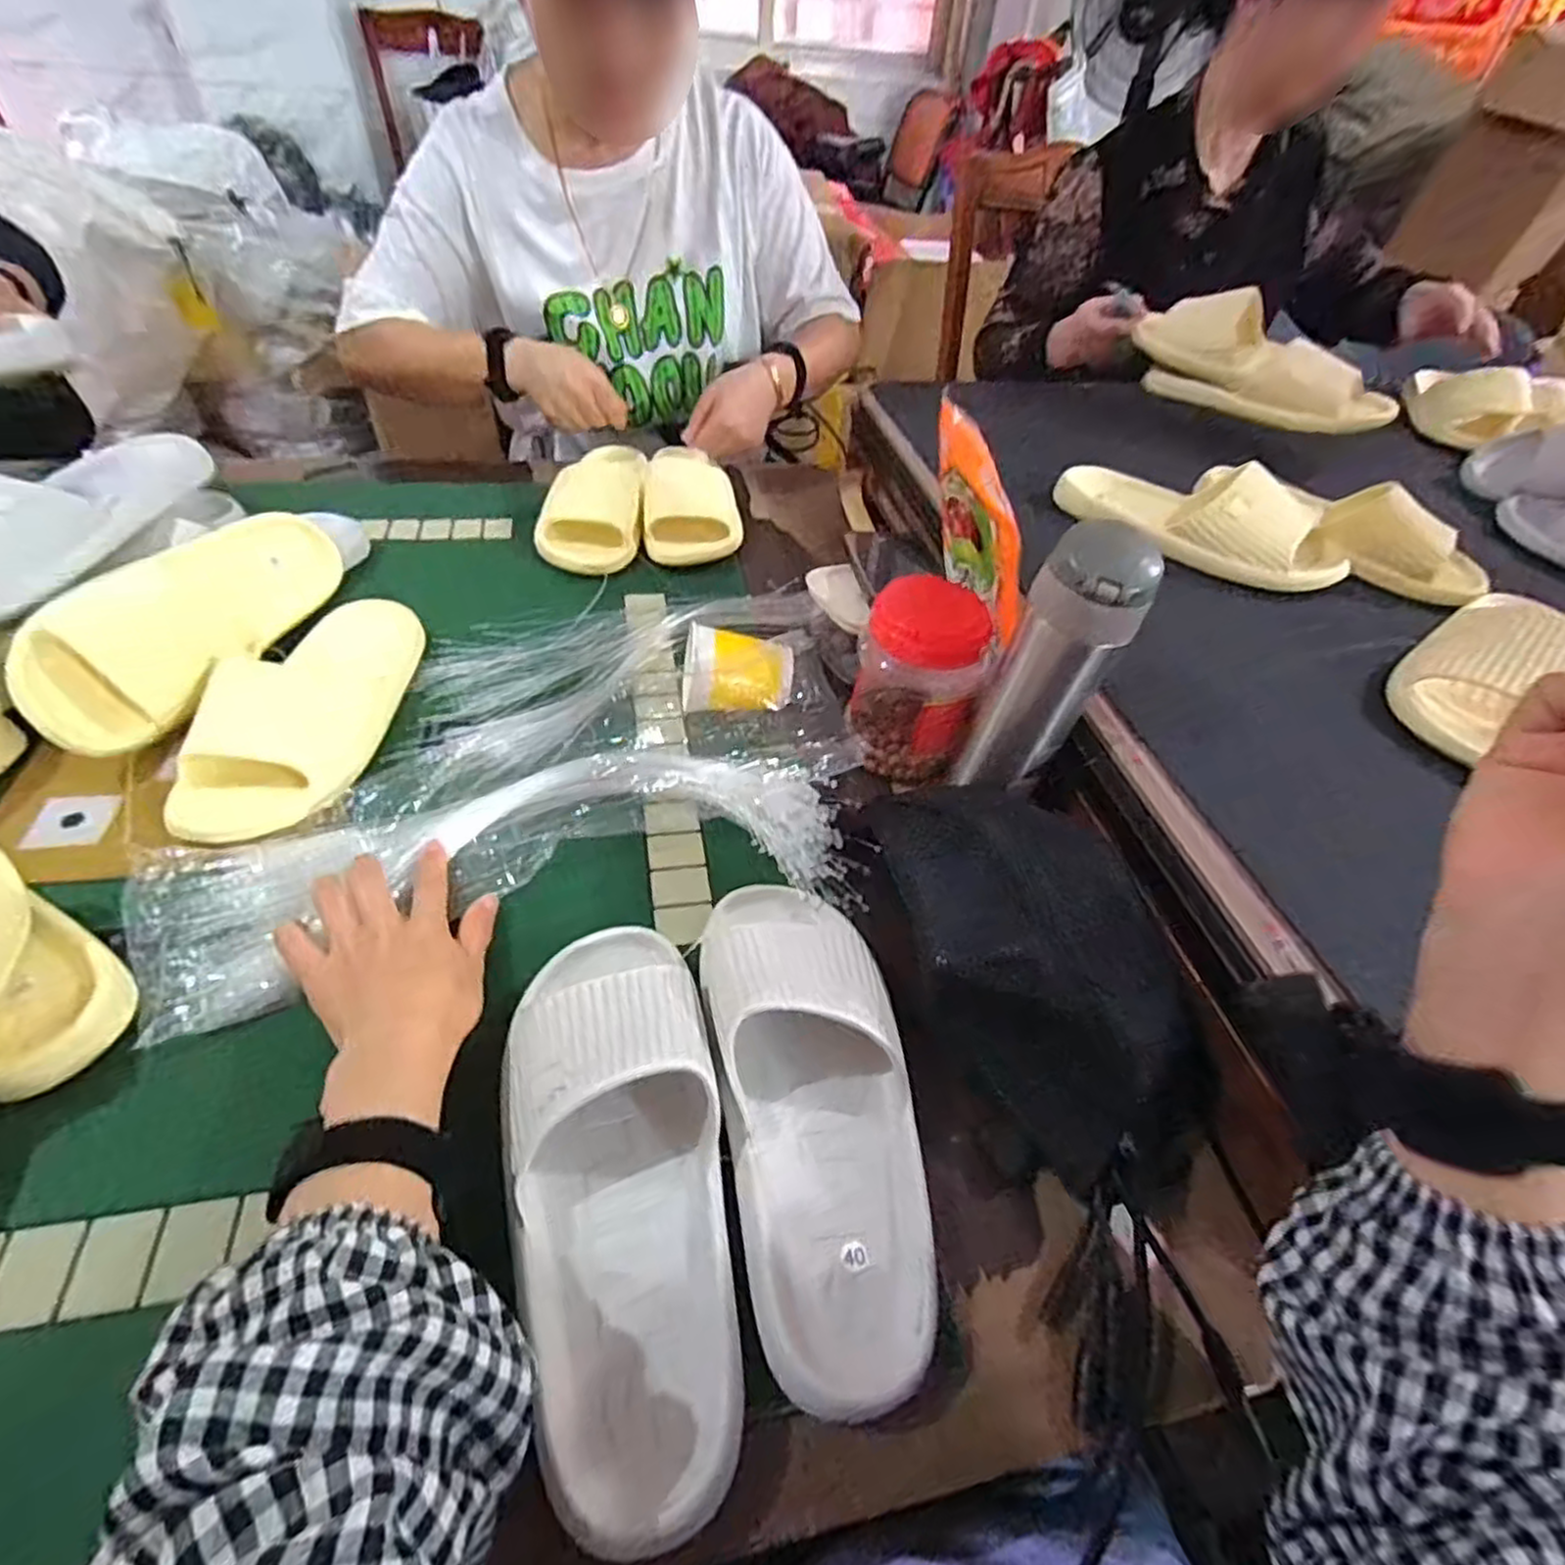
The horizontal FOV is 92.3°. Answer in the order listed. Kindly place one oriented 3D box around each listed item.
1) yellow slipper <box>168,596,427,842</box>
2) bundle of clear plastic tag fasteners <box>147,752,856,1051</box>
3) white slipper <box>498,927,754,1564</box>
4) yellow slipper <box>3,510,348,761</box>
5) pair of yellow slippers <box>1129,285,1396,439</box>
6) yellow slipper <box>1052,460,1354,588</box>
[{"bbox_3d":[-0.346,-0.067,0.554,0.100,0.056,0.239,8,46,1],"label":"yellow slipper"},{"bbox_3d":[-0.172,0.049,0.488,0.421,0.039,0.129,-11,49,-14],"label":"bundle of clear plastic tag fasteners"},{"bbox_3d":[-0.075,0.175,0.349,0.100,0.056,0.254,-11,49,-16],"label":"white slipper"},{"bbox_3d":[-0.441,-0.120,0.573,0.067,0.112,0.242,-11,37,35],"label":"yellow slipper"},{"bbox_3d":[0.533,-0.461,0.828,0.262,0.101,0.085,36,53,26],"label":"pair of yellow slippers"},{"bbox_3d":[0.371,-0.242,0.669,0.246,0.060,0.077,37,53,26],"label":"yellow slipper"}]

